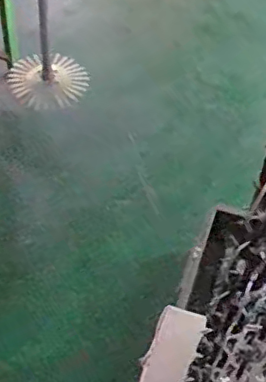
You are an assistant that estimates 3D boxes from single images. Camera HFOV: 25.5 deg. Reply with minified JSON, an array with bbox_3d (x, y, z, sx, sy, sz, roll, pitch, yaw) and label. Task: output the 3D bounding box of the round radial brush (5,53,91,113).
[{"bbox_3d":[-0.230,-0.299,1.561,0.190,0.058,0.185,2,53,-2],"label":"round radial brush"}]

